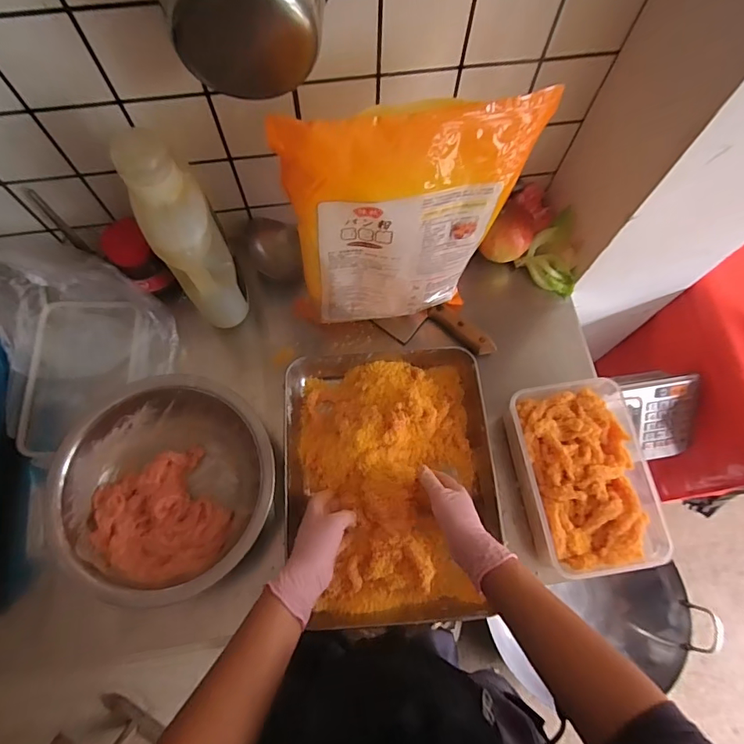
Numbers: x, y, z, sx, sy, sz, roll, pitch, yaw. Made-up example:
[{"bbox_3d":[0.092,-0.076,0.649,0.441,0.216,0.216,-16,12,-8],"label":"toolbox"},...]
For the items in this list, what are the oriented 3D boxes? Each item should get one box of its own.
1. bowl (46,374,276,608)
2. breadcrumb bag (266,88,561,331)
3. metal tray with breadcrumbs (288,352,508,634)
[{"bbox_3d":[-0.263,0.156,0.632,0.265,0.088,0.257,0,70,-1],"label":"bowl"},{"bbox_3d":[0.052,-0.170,0.557,0.285,0.287,0.088,-11,71,-5],"label":"breadcrumb bag"},{"bbox_3d":[0.023,0.142,0.641,0.274,0.067,0.360,-4,71,-2],"label":"metal tray with breadcrumbs"}]

